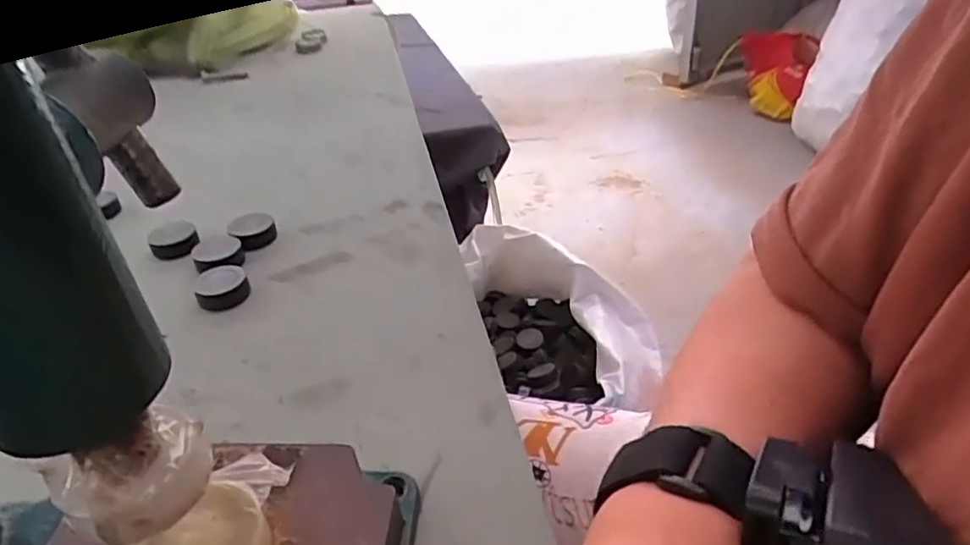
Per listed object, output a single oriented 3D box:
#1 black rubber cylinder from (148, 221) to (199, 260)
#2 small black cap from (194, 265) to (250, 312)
[{"bbox_3d":[-0.221,-0.023,0.446,0.031,0.013,0.036,-21,38,-24],"label":"black rubber cylinder"},{"bbox_3d":[-0.169,0.008,0.402,0.032,0.010,0.038,-19,38,-22],"label":"small black cap"}]

